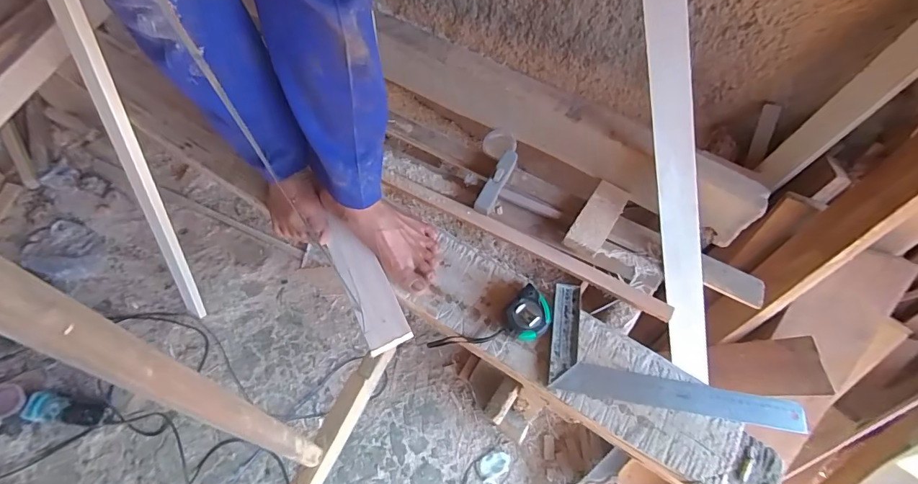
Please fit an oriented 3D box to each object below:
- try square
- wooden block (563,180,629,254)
[{"bbox_3d":[0.311,0.167,0.632,0.349,0.021,0.155,11,61,2],"label":"try square"},{"bbox_3d":[0.272,-0.051,0.835,0.065,0.025,0.184,32,64,13],"label":"wooden block"}]

